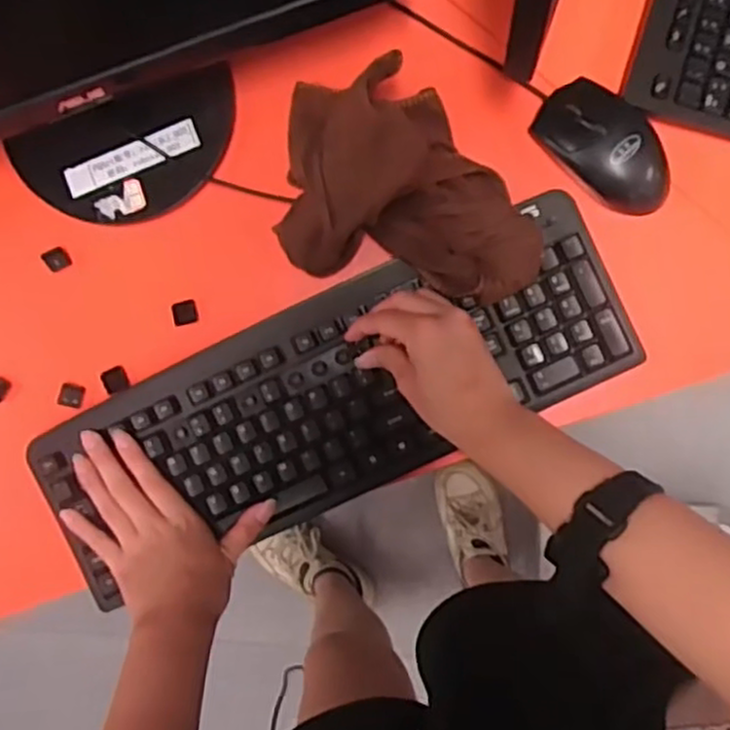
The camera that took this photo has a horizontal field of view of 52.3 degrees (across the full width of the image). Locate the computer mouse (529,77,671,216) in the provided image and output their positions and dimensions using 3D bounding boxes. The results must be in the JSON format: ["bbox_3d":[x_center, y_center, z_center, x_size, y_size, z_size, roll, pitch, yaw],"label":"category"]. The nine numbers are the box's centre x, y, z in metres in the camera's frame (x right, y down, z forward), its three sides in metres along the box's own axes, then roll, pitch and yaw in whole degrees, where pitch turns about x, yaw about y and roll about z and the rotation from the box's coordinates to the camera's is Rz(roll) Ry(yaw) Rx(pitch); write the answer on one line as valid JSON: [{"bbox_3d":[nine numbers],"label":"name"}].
[{"bbox_3d":[0.169,-0.154,0.521,0.062,0.032,0.106,-36,85,2],"label":"computer mouse"}]

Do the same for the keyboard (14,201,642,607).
[{"bbox_3d":[-0.025,0.026,0.545,0.437,0.023,0.155,-20,90,3],"label":"keyboard"}]

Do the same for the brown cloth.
[{"bbox_3d":[0.030,-0.125,0.514,0.176,0.099,0.138,9,89,4],"label":"brown cloth"}]

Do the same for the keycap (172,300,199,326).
[{"bbox_3d":[-0.134,-0.039,0.556,0.018,0.006,0.018,0,89,4],"label":"keycap"}]

